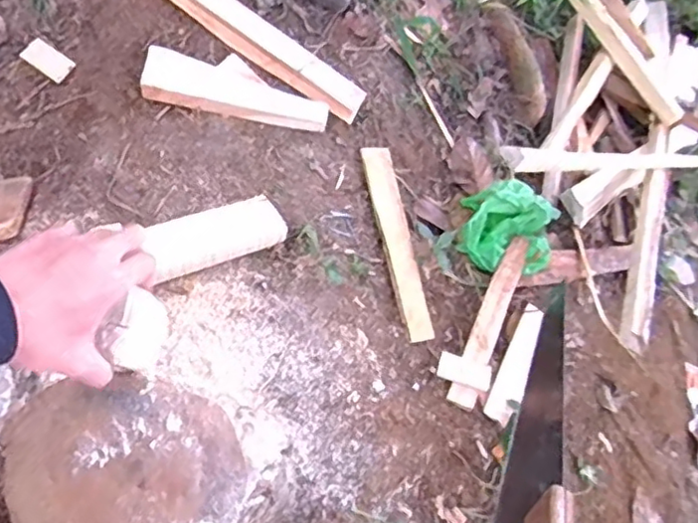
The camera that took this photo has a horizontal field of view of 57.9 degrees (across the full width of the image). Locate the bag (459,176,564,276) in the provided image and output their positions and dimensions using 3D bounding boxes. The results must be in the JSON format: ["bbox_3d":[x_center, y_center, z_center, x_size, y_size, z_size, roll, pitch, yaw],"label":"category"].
[{"bbox_3d":[0.248,-0.049,0.990,0.159,0.088,0.128,24,59,10],"label":"bag"}]

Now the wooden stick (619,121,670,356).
[{"bbox_3d":[0.496,-0.082,1.029,0.035,0.037,0.627,24,46,11],"label":"wooden stick"}]

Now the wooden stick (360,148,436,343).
[{"bbox_3d":[0.069,-0.027,0.903,0.049,0.012,0.282,-9,79,-31],"label":"wooden stick"}]

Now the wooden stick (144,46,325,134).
[{"bbox_3d":[-0.150,-0.224,0.854,0.243,0.031,0.062,13,57,-11],"label":"wooden stick"}]

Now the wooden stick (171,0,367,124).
[{"bbox_3d":[-0.150,-0.335,0.905,0.398,0.022,0.061,36,61,1],"label":"wooden stick"}]

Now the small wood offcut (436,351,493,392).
[{"bbox_3d":[0.161,0.154,0.874,0.076,0.015,0.043,14,58,4],"label":"small wood offcut"}]

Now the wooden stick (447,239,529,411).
[{"bbox_3d":[0.214,0.080,0.934,0.041,0.026,0.308,23,59,10],"label":"wooden stick"}]

